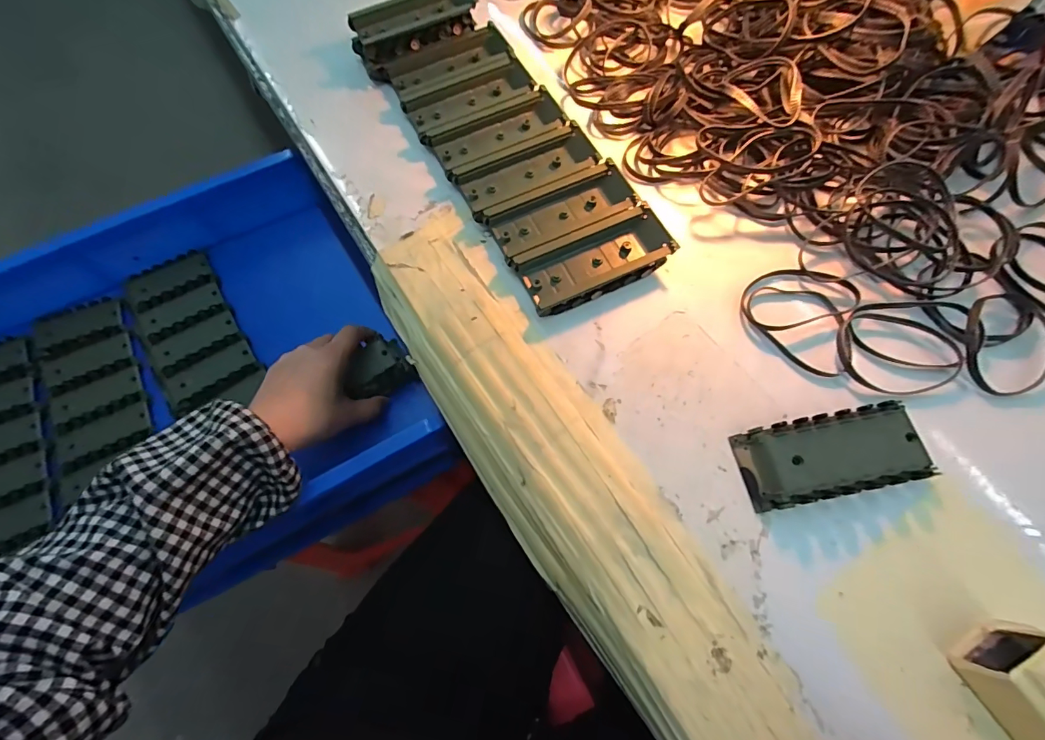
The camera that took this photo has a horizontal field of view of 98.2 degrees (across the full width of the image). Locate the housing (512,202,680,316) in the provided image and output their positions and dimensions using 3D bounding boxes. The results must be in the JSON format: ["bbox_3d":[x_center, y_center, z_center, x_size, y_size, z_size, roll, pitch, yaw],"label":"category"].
[{"bbox_3d":[0.047,-0.073,0.298,0.097,0.016,0.046,-24,70,-7],"label":"housing"}]

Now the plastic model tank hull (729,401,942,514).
[{"bbox_3d":[0.169,0.046,0.248,0.096,0.015,0.042,-11,69,-2],"label":"plastic model tank hull"}]

